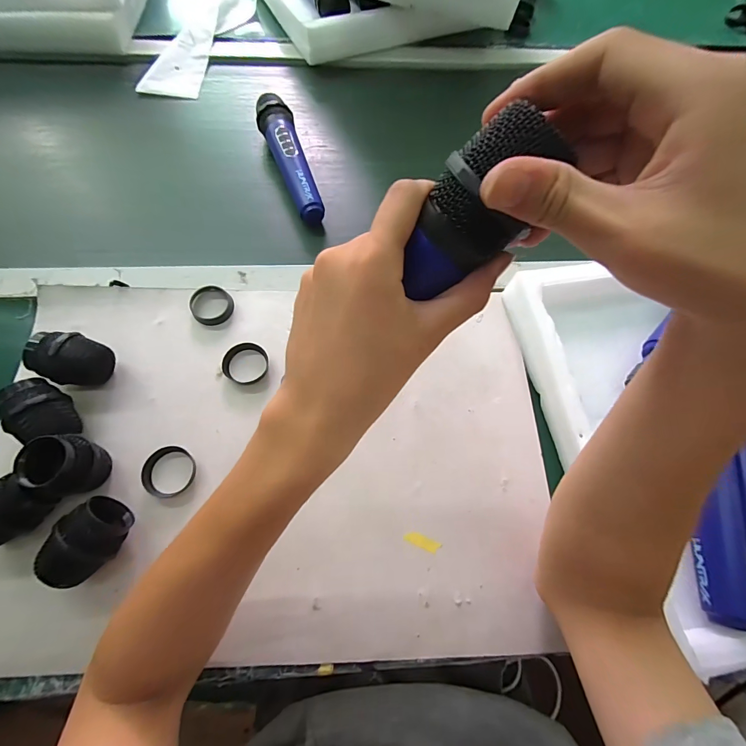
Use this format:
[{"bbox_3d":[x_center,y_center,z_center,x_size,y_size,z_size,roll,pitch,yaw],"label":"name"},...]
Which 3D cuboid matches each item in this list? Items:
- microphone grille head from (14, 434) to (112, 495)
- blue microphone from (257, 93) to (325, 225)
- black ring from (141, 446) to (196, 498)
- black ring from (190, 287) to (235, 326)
[{"bbox_3d":[-0.251,0.076,0.302,0.043,0.056,0.043,2,68,-1],"label":"microphone grille head"},{"bbox_3d":[-0.106,-0.266,0.473,0.045,0.054,0.207,-16,70,-8],"label":"blue microphone"},{"bbox_3d":[-0.184,0.089,0.330,0.045,0.009,0.044,-3,68,-3],"label":"black ring"},{"bbox_3d":[-0.172,-0.073,0.389,0.044,0.008,0.043,1,68,-2],"label":"black ring"}]

